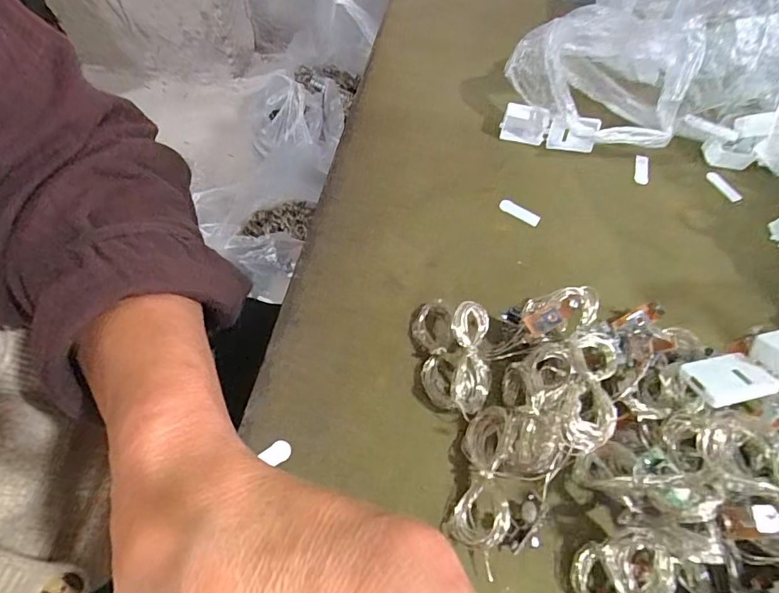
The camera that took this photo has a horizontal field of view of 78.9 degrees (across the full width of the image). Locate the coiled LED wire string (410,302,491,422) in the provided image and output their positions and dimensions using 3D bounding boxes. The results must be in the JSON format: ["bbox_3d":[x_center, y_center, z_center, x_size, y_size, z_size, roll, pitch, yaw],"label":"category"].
[{"bbox_3d":[0.027,0.024,0.204,0.032,0.021,0.050,2,60,-2],"label":"coiled LED wire string"}]

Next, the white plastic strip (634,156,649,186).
[{"bbox_3d":[0.148,-0.074,0.276,0.008,0.004,0.019,13,59,6],"label":"white plastic strip"}]

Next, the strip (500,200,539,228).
[{"bbox_3d":[0.070,-0.046,0.257,0.022,0.004,0.006,34,64,16],"label":"strip"}]

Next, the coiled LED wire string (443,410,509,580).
[{"bbox_3d":[0.036,0.071,0.180,0.021,0.013,0.055,16,60,6],"label":"coiled LED wire string"}]

